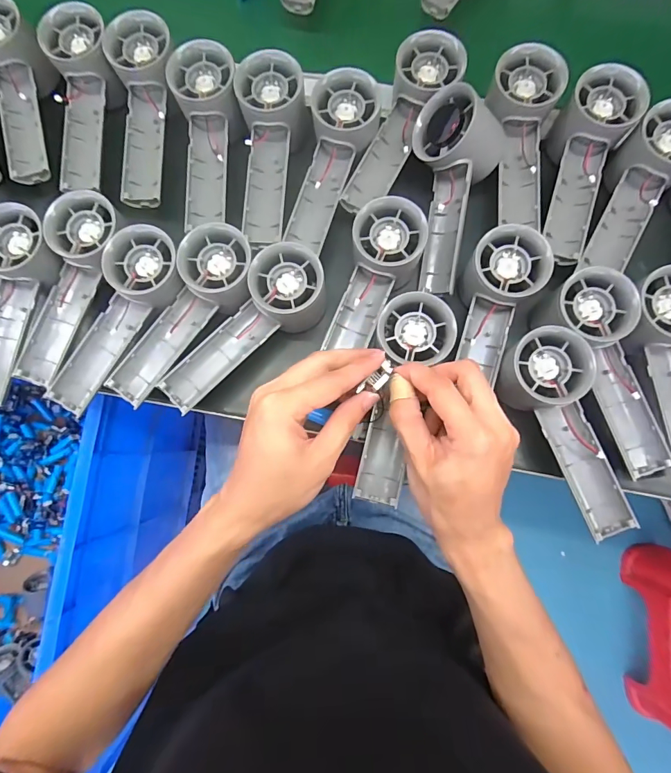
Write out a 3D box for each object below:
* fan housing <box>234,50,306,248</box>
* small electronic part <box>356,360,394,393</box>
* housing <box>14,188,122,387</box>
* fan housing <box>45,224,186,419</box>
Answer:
[{"bbox_3d":[-0.058,-0.200,0.350,0.053,0.032,0.152,5,95,2],"label":"fan housing"},{"bbox_3d":[0.029,-0.004,0.281,0.011,0.009,0.030,44,85,7],"label":"small electronic part"},{"bbox_3d":[-0.218,-0.079,0.333,0.054,0.028,0.158,20,95,4],"label":"housing"},{"bbox_3d":[-0.175,-0.051,0.323,0.053,0.027,0.156,33,96,6],"label":"fan housing"}]

